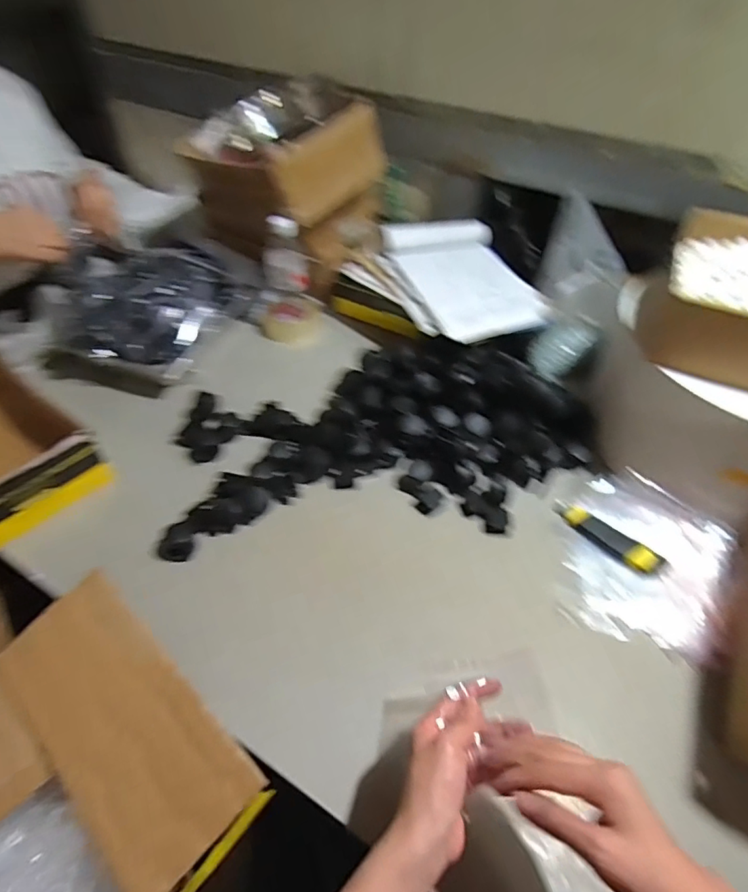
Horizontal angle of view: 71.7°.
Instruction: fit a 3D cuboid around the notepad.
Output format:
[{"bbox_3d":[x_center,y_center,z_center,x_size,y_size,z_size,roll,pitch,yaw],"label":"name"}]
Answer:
[{"bbox_3d":[0.163,-0.343,0.998,0.235,0.052,0.366,-16,49,-15],"label":"notepad"}]

